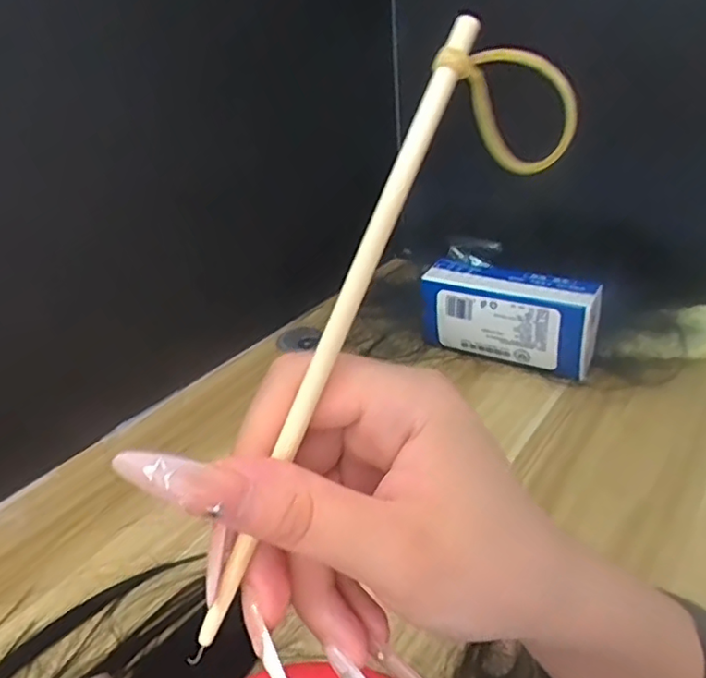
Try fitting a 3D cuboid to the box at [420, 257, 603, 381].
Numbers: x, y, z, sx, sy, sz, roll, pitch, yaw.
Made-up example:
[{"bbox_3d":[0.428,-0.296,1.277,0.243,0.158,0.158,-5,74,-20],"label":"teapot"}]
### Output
[{"bbox_3d":[0.163,-0.023,0.650,0.179,0.089,0.060,11,35,25],"label":"box"}]

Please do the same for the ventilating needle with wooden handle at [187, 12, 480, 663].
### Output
[{"bbox_3d":[-0.004,-0.001,0.161,0.006,0.178,0.005,23,0,38],"label":"ventilating needle with wooden handle"}]

